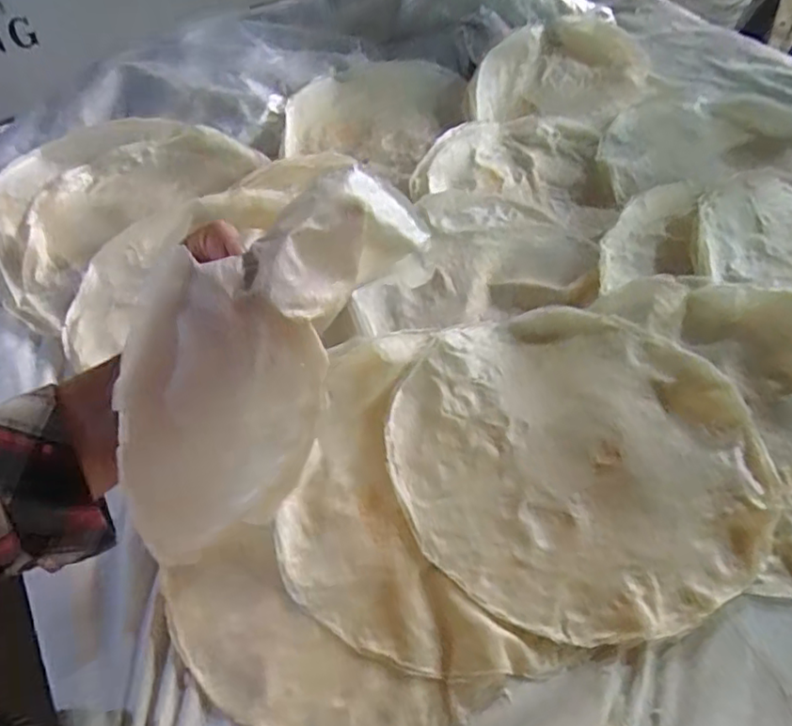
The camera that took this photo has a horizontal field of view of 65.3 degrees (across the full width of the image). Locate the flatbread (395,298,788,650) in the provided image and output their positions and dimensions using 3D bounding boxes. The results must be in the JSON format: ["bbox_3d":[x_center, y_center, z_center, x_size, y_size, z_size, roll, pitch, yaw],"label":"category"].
[{"bbox_3d":[0.170,0.080,0.593,0.335,0.016,0.338,0,54,-1],"label":"flatbread"}]

